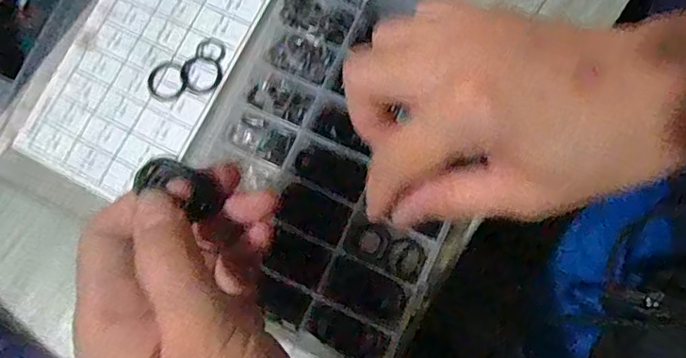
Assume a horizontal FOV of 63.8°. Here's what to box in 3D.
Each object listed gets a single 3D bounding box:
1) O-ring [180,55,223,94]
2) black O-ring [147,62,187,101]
[{"bbox_3d":[-0.083,-0.061,0.319,0.025,0.004,0.021,26,83,11],"label":"O-ring"},{"bbox_3d":[-0.104,-0.057,0.322,0.022,0.005,0.023,-1,79,6],"label":"black O-ring"}]

